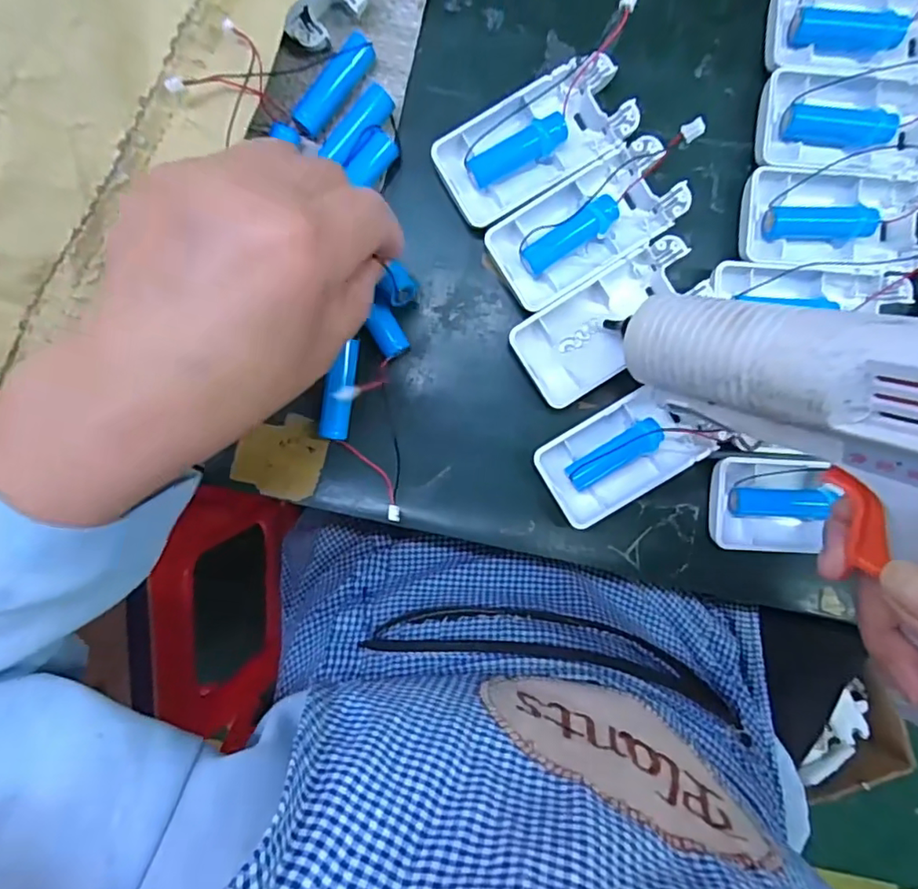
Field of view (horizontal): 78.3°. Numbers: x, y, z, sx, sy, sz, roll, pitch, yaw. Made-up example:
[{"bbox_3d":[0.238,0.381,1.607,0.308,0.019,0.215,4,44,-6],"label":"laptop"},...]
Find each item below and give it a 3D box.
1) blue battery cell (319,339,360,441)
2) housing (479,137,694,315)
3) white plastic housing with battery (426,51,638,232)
[{"bbox_3d":[-0.058,-0.026,0.277,0.014,0.012,0.047,11,92,-1],"label":"blue battery cell"},{"bbox_3d":[0.061,-0.104,0.270,0.091,0.012,0.045,-32,92,1],"label":"housing"},{"bbox_3d":[0.036,-0.143,0.267,0.090,0.014,0.047,-31,92,1],"label":"white plastic housing with battery"}]

